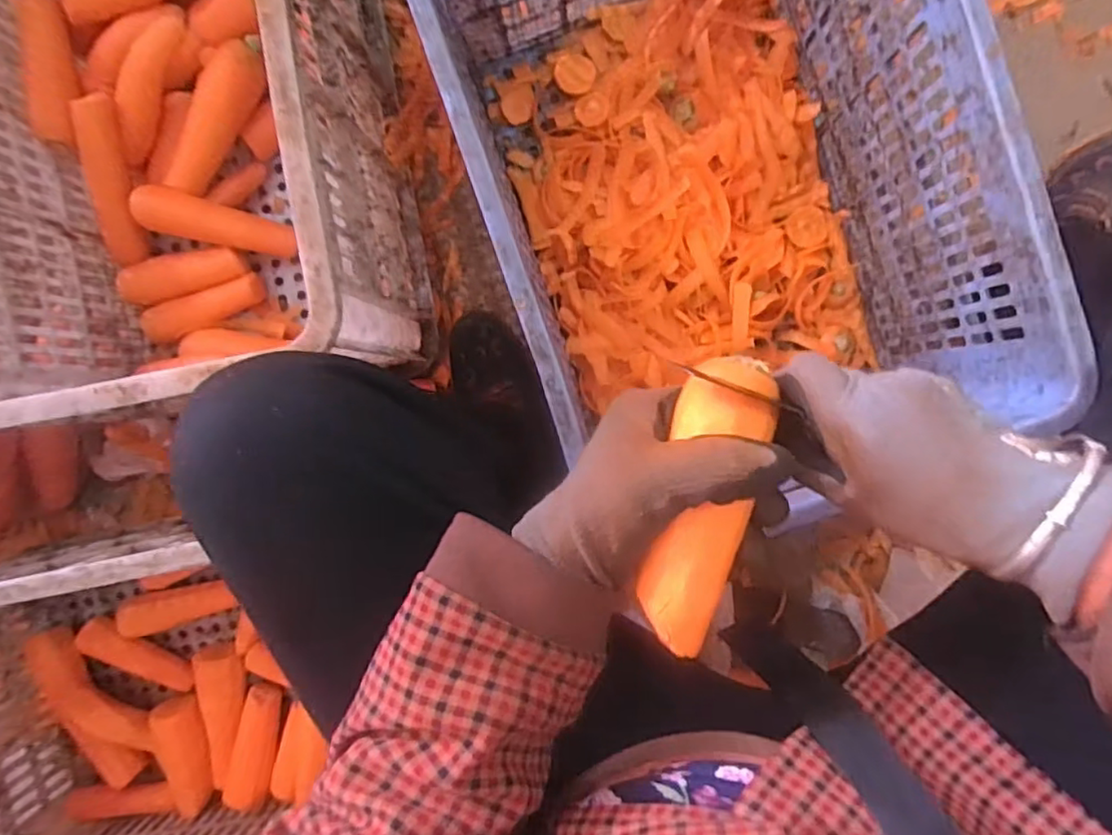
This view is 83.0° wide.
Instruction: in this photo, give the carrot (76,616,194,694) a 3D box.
[{"bbox_3d":[-0.460,0.265,0.694,0.030,0.030,0.128,-45,116,5],"label":"carrot"}]

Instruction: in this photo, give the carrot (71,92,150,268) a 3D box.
[{"bbox_3d":[-0.436,-0.228,0.613,0.034,0.028,0.152,5,115,3],"label":"carrot"}]

